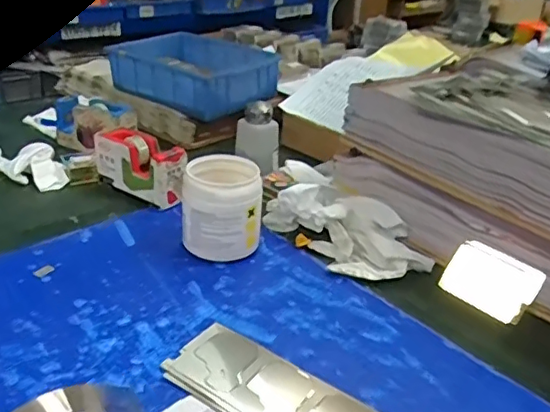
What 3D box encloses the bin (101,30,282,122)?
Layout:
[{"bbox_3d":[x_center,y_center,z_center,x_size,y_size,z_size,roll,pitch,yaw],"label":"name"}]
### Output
[{"bbox_3d":[-0.172,-0.259,1.058,0.315,0.087,0.182,24,33,32],"label":"bin"}]

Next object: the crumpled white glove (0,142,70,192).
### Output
[{"bbox_3d":[-0.383,-0.070,0.853,0.162,0.047,0.069,25,34,34],"label":"crumpled white glove"}]

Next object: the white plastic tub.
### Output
[{"bbox_3d":[-0.065,0.002,0.693,0.091,0.106,0.102,2,28,-5],"label":"white plastic tub"}]

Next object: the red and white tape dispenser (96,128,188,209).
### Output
[{"bbox_3d":[-0.192,-0.054,0.812,0.148,0.082,0.056,23,33,32],"label":"red and white tape dispenser"}]

